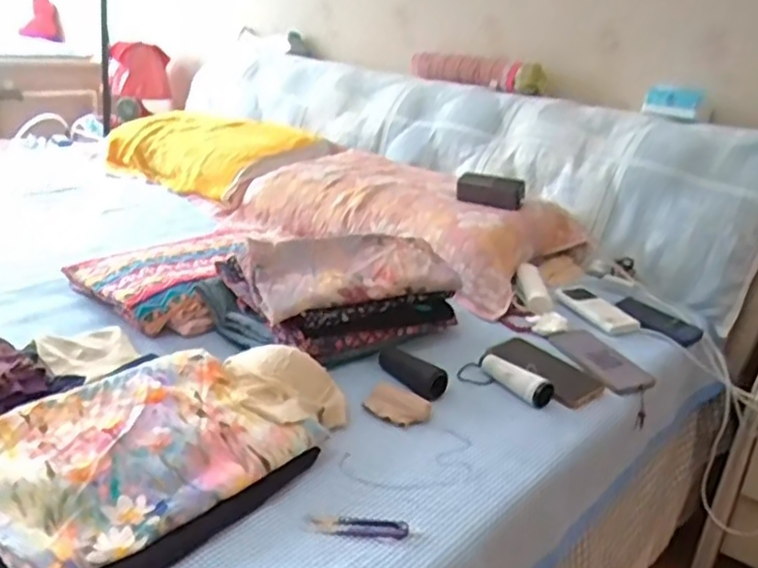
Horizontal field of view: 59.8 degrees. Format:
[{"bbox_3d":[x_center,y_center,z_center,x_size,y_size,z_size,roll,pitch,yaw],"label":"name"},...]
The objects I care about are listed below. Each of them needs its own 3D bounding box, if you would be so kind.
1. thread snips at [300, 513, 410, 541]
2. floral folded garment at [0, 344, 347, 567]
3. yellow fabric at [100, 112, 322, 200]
[{"bbox_3d":[-0.022,0.232,0.635,0.100,0.005,0.025,4,22,-3],"label":"thread snips"},{"bbox_3d":[-0.210,0.147,0.678,0.218,0.049,0.396,22,27,36],"label":"floral folded garment"},{"bbox_3d":[-0.469,-0.353,1.745,0.573,0.155,0.319,21,27,33],"label":"yellow fabric"}]

